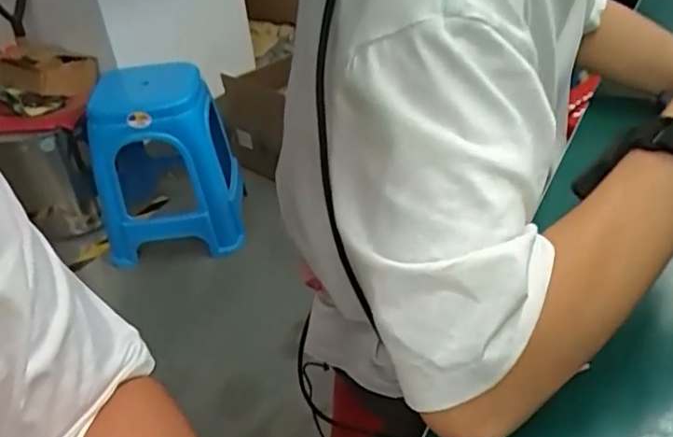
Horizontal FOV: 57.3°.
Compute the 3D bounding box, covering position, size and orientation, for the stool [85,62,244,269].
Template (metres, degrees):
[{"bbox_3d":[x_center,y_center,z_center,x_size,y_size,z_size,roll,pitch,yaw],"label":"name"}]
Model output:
[{"bbox_3d":[-0.484,-0.161,1.726,0.381,0.444,0.333,-8,36,-4],"label":"stool"}]

